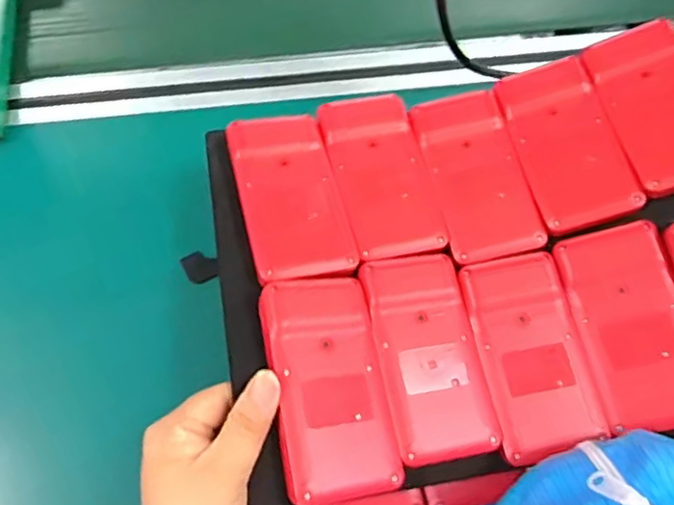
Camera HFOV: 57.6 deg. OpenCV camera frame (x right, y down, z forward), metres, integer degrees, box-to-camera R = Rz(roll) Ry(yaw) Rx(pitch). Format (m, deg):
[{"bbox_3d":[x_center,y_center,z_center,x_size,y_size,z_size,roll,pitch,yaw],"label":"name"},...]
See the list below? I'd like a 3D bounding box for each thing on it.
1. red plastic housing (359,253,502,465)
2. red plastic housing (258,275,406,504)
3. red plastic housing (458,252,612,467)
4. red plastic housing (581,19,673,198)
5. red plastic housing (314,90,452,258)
[{"bbox_3d":[0.054,0.059,0.360,0.060,0.015,0.118,-11,68,-5],"label":"red plastic housing"},{"bbox_3d":[-0.005,0.073,0.341,0.063,0.014,0.118,-3,70,-22],"label":"red plastic housing"},{"bbox_3d":[0.116,0.059,0.365,0.060,0.011,0.116,-10,68,-4],"label":"red plastic housing"},{"bbox_3d":[0.208,-0.091,0.395,0.060,0.022,0.116,-18,67,11],"label":"red plastic housing"},{"bbox_3d":[0.029,-0.052,0.400,0.060,0.008,0.116,-12,68,-5],"label":"red plastic housing"}]

